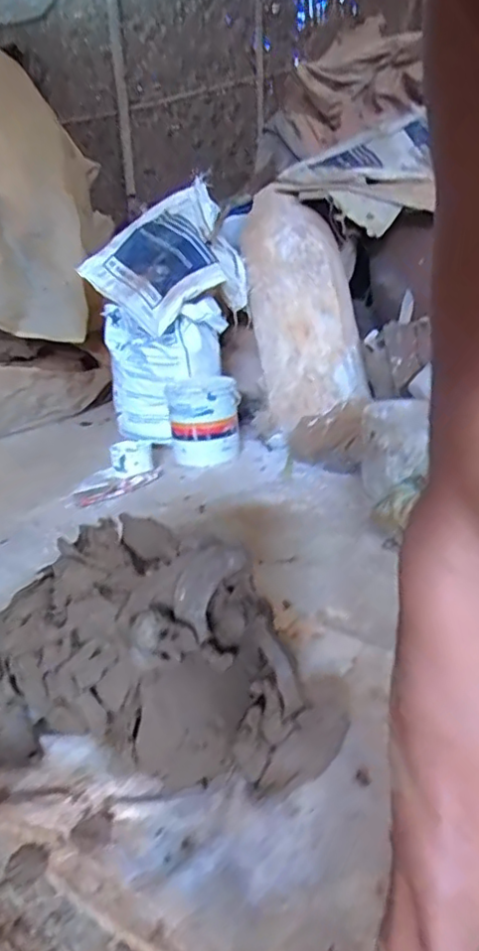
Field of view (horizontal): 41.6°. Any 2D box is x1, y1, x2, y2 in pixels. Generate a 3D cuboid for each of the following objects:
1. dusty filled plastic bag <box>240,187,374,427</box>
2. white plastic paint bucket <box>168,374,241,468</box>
[{"bbox_3d":[0.168,-0.468,1.742,0.274,0.653,0.118,-8,-11,-10],"label":"dusty filled plastic bag"},{"bbox_3d":[-0.093,-0.145,1.610,0.181,0.202,0.204,-6,21,-4],"label":"white plastic paint bucket"}]

